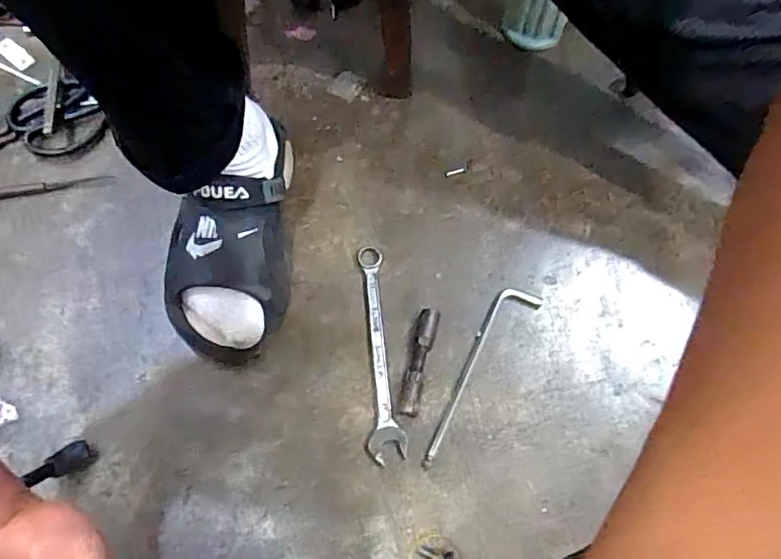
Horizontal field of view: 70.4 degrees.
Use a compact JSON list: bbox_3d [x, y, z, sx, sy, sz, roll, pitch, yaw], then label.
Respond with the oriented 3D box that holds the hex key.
[{"bbox_3d":[0.080,0.086,0.516,0.038,0.004,0.196,30,67,14],"label":"hex key"}]

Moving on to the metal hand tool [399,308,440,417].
[{"bbox_3d":[0.027,0.077,0.519,0.019,0.017,0.102,14,64,6],"label":"metal hand tool"}]

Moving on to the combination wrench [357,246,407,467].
[{"bbox_3d":[-0.014,0.064,0.531,0.032,0.007,0.212,-6,64,-4],"label":"combination wrench"}]

